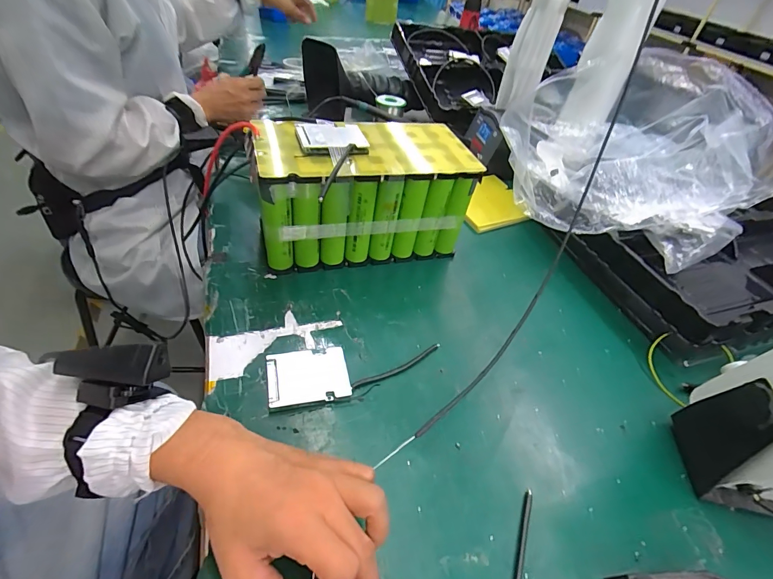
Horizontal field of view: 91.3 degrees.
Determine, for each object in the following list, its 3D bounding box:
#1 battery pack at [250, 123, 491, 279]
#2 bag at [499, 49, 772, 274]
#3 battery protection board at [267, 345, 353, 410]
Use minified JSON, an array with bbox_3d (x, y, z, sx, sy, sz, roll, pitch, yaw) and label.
[{"bbox_3d":[-0.031,-0.131,0.526,0.276,0.161,0.141,-7,47,-16],"label":"battery pack"},{"bbox_3d":[0.342,-0.197,0.530,0.349,0.193,0.194,18,45,9],"label":"bag"},{"bbox_3d":[-0.082,0.091,0.395,0.081,0.017,0.061,-8,47,-14],"label":"battery protection board"}]

